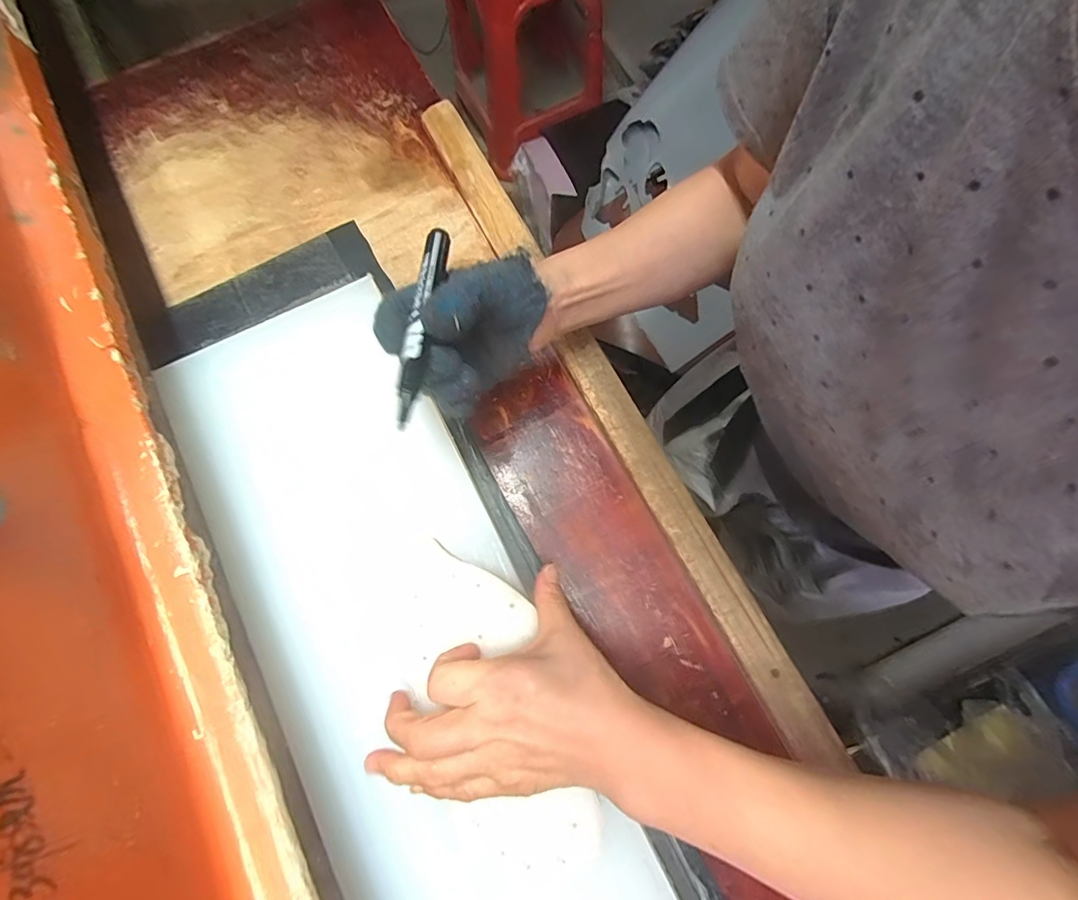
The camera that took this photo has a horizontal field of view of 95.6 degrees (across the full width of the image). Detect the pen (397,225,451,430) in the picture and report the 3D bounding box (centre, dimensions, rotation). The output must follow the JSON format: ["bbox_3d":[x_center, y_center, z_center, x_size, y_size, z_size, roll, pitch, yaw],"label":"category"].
[{"bbox_3d":[-0.068,-0.075,0.287,0.013,0.009,0.133,4,71,2],"label":"pen"}]

